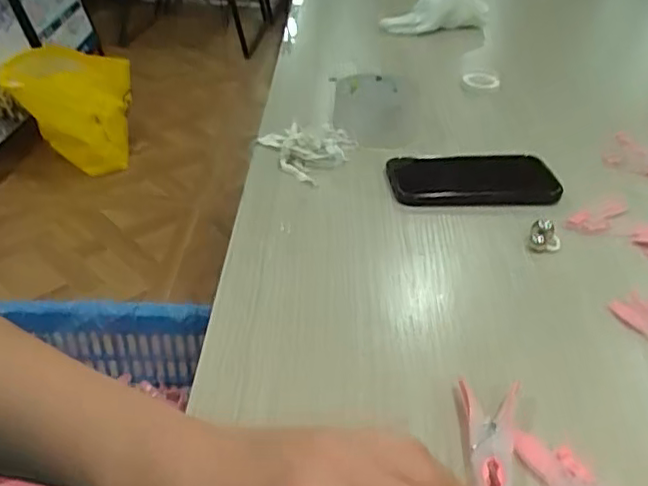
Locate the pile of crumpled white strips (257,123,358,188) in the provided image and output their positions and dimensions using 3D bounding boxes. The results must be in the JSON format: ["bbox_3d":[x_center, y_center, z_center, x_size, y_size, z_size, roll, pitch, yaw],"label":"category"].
[{"bbox_3d":[-0.019,-0.096,0.608,0.079,0.013,0.087,22,39,25],"label":"pile of crumpled white strips"}]

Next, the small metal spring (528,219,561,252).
[{"bbox_3d":[0.176,-0.005,0.498,0.023,0.019,0.020,17,37,19],"label":"small metal spring"}]

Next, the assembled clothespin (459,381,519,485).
[{"bbox_3d":[0.088,0.106,0.331,0.030,0.017,0.067,7,35,5],"label":"assembled clothespin"}]

